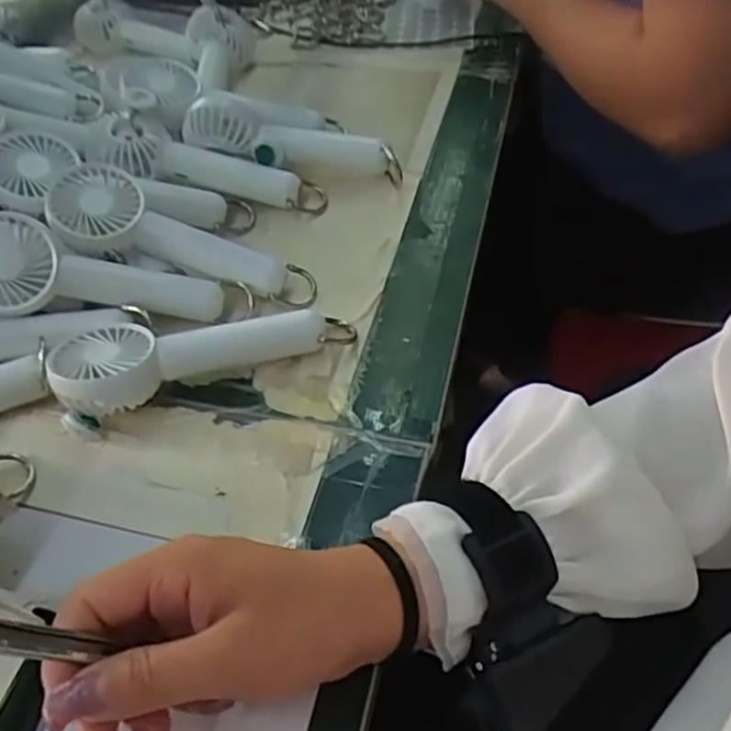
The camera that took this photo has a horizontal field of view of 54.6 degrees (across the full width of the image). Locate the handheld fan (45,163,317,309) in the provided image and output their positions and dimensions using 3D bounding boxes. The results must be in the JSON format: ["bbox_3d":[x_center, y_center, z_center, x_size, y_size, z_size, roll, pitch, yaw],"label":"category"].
[{"bbox_3d":[-0.112,-0.076,0.436,0.167,0.025,0.051,22,53,-4],"label":"handheld fan"}]

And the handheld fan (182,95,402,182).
[{"bbox_3d":[-0.051,-0.161,0.503,0.153,0.032,0.046,11,51,-4],"label":"handheld fan"}]

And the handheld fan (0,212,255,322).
[{"bbox_3d":[-0.152,-0.050,0.412,0.165,0.032,0.053,10,50,-12],"label":"handheld fan"}]

